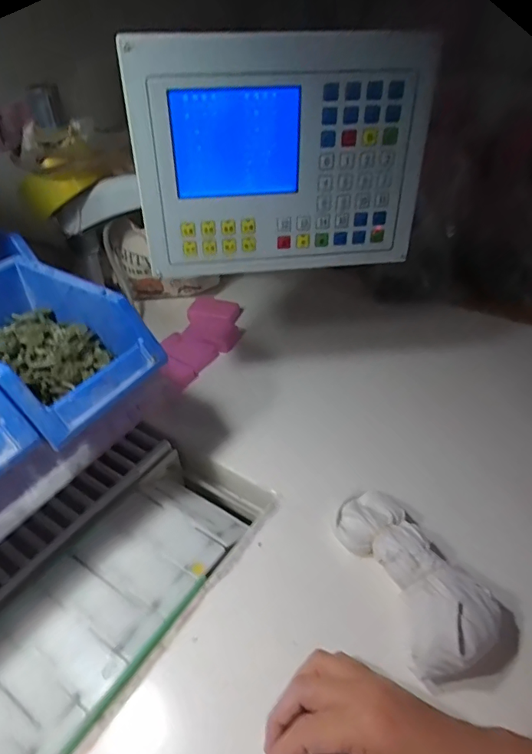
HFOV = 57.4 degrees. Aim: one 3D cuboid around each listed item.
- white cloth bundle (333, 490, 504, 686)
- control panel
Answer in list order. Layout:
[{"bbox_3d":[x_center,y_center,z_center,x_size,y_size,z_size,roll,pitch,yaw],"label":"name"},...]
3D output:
[{"bbox_3d":[0.114,0.156,0.394,0.082,0.044,0.154,-21,45,-22],"label":"white cloth bundle"},{"bbox_3d":[0.018,-0.181,0.413,0.244,0.182,0.027,-7,35,-7],"label":"control panel"}]

